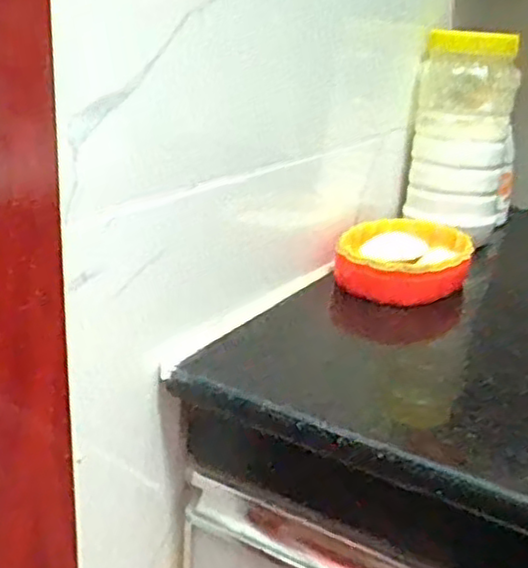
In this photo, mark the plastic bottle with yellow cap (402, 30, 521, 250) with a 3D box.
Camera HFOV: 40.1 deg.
[{"bbox_3d":[0.170,-0.124,0.605,0.086,0.160,0.092,11,23,16],"label":"plastic bottle with yellow cap"}]

